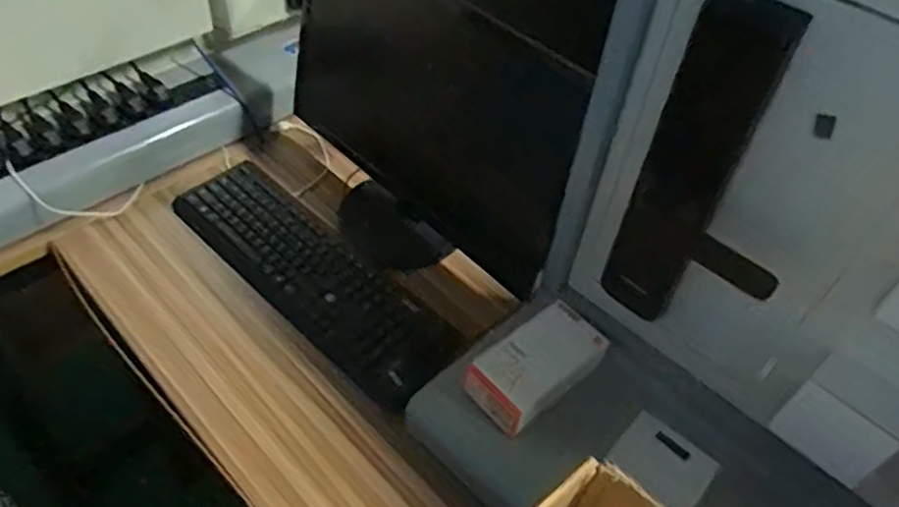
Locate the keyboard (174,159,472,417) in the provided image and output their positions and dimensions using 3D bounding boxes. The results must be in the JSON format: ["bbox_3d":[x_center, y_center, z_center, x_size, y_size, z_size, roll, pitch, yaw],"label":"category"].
[{"bbox_3d":[-0.188,0.025,0.944,0.490,0.033,0.139,37,62,27],"label":"keyboard"}]

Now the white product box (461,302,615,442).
[{"bbox_3d":[0.097,0.126,0.770,0.159,0.044,0.087,-31,58,-30],"label":"white product box"}]

